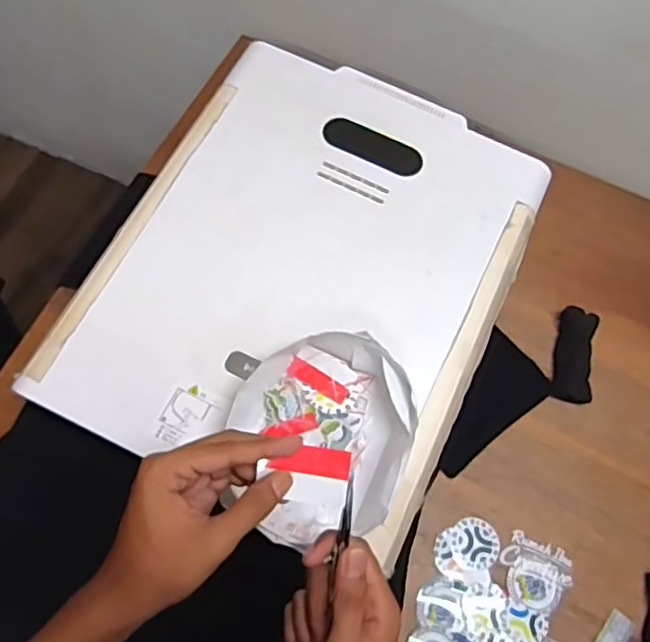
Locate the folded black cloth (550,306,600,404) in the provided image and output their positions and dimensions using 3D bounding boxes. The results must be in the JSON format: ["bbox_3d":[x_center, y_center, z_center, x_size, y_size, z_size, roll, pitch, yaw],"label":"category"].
[{"bbox_3d":[0.331,0.047,0.810,0.049,0.029,0.125,13,68,2],"label":"folded black cloth"}]

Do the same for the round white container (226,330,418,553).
[{"bbox_3d":[-0.004,0.105,0.569,0.158,0.048,0.191,22,69,6],"label":"round white container"}]

